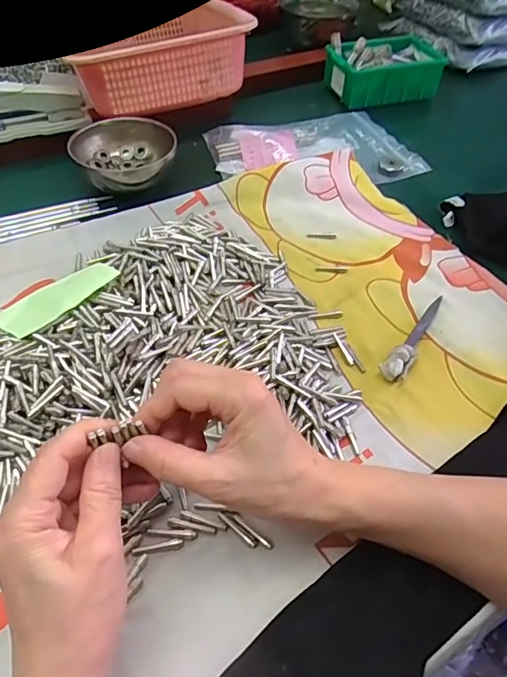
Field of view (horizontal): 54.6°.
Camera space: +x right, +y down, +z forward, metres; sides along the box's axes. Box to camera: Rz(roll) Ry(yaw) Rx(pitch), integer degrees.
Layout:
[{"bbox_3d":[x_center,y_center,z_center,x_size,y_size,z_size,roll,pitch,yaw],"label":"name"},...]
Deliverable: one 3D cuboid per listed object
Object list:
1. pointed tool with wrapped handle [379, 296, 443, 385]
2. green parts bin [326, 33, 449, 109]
[{"bbox_3d":[0.132,-0.004,0.396,0.019,0.013,0.105,29,54,21],"label":"pointed tool with wrapped handle"},{"bbox_3d":[0.181,-0.372,0.686,0.148,0.056,0.098,-6,50,-8],"label":"green parts bin"}]

